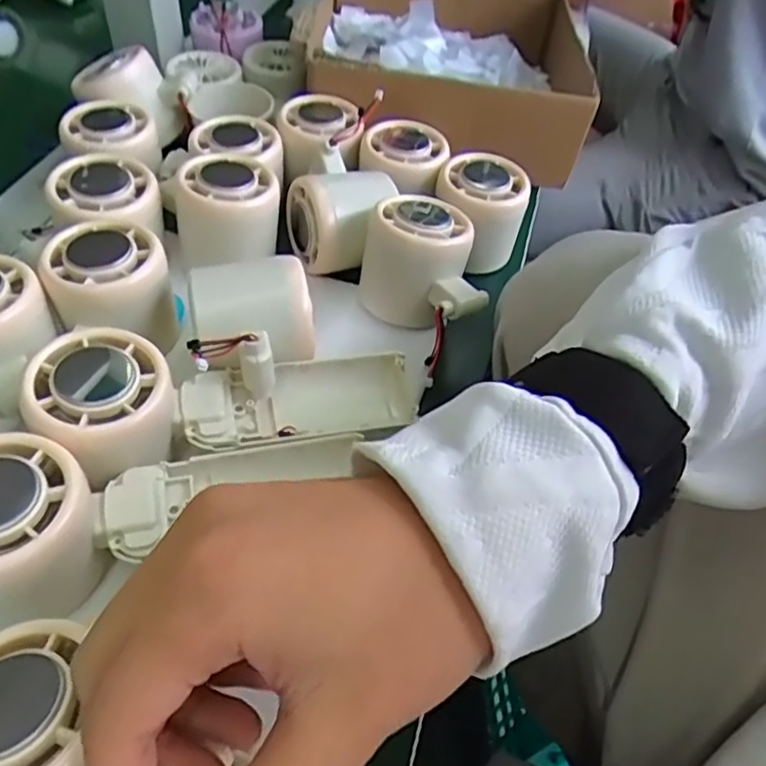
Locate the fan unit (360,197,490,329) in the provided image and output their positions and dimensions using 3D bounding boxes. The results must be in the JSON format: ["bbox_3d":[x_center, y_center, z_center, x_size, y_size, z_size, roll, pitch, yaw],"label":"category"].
[{"bbox_3d":[0.025,-0.063,0.358,0.071,0.058,0.060,26,53,14],"label":"fan unit"}]

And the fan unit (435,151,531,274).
[{"bbox_3d":[0.058,-0.109,0.412,0.050,0.059,0.048,3,51,-4],"label":"fan unit"}]

